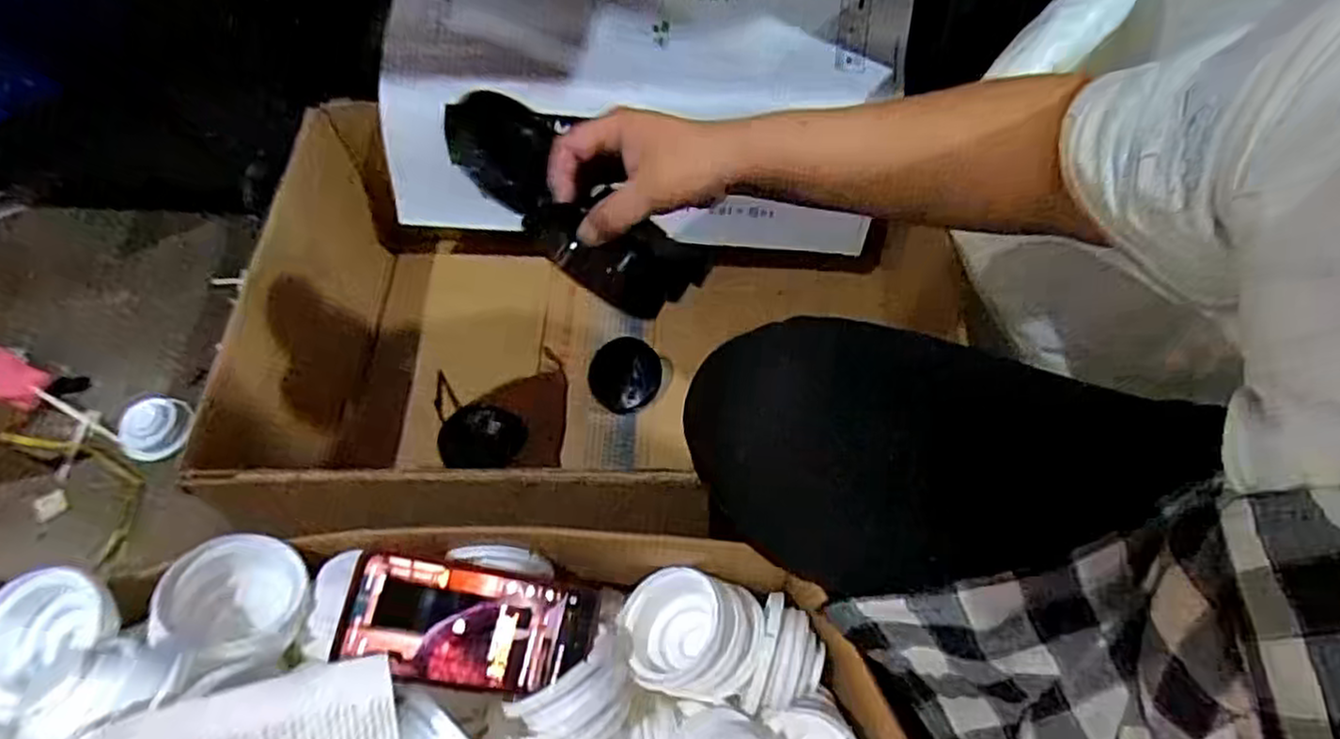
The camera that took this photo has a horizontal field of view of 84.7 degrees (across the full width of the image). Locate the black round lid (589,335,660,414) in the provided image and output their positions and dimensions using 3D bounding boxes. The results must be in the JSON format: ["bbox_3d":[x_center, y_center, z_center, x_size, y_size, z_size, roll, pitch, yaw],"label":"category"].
[{"bbox_3d":[-0.056,0.008,0.911,0.086,0.008,0.093,0,88,0],"label":"black round lid"}]

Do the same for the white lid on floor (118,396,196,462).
[{"bbox_3d":[-0.636,0.070,0.907,0.089,0.021,0.079,9,59,6],"label":"white lid on floor"}]

